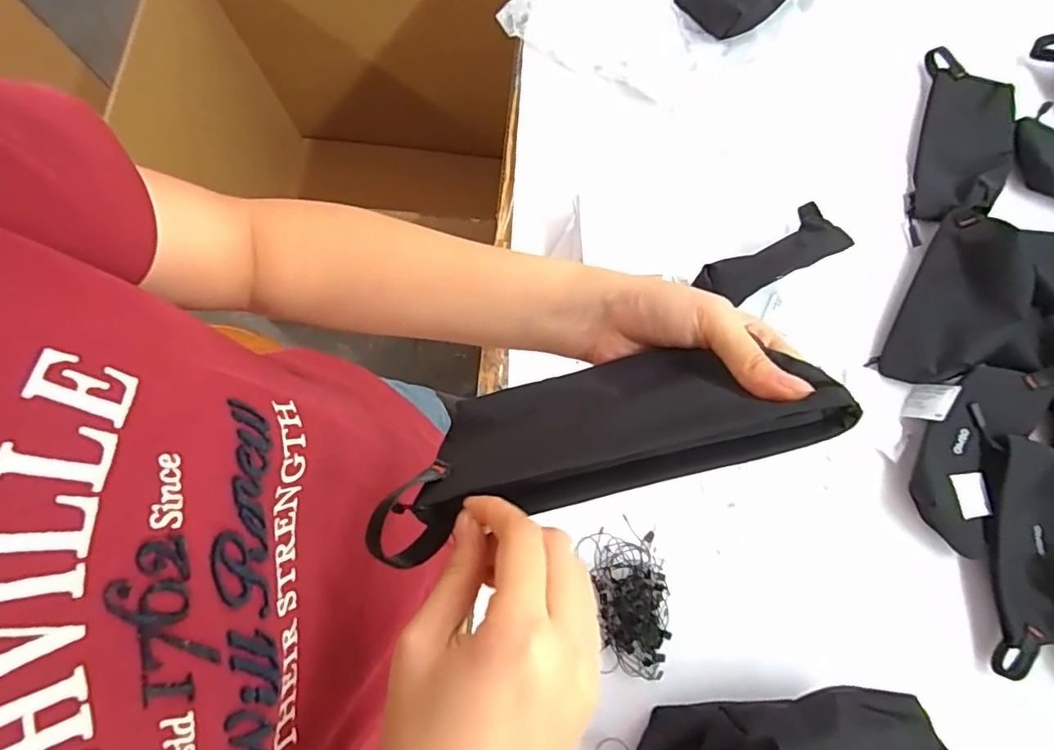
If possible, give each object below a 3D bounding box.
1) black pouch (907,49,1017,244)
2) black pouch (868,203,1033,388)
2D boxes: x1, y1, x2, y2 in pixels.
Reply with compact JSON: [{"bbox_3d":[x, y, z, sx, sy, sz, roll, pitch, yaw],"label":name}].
[{"bbox_3d":[0.506,-0.264,0.639,0.101,0.025,0.240,16,77,3],"label":"black pouch"},{"bbox_3d":[0.448,-0.077,0.574,0.098,0.047,0.202,31,79,6],"label":"black pouch"}]

